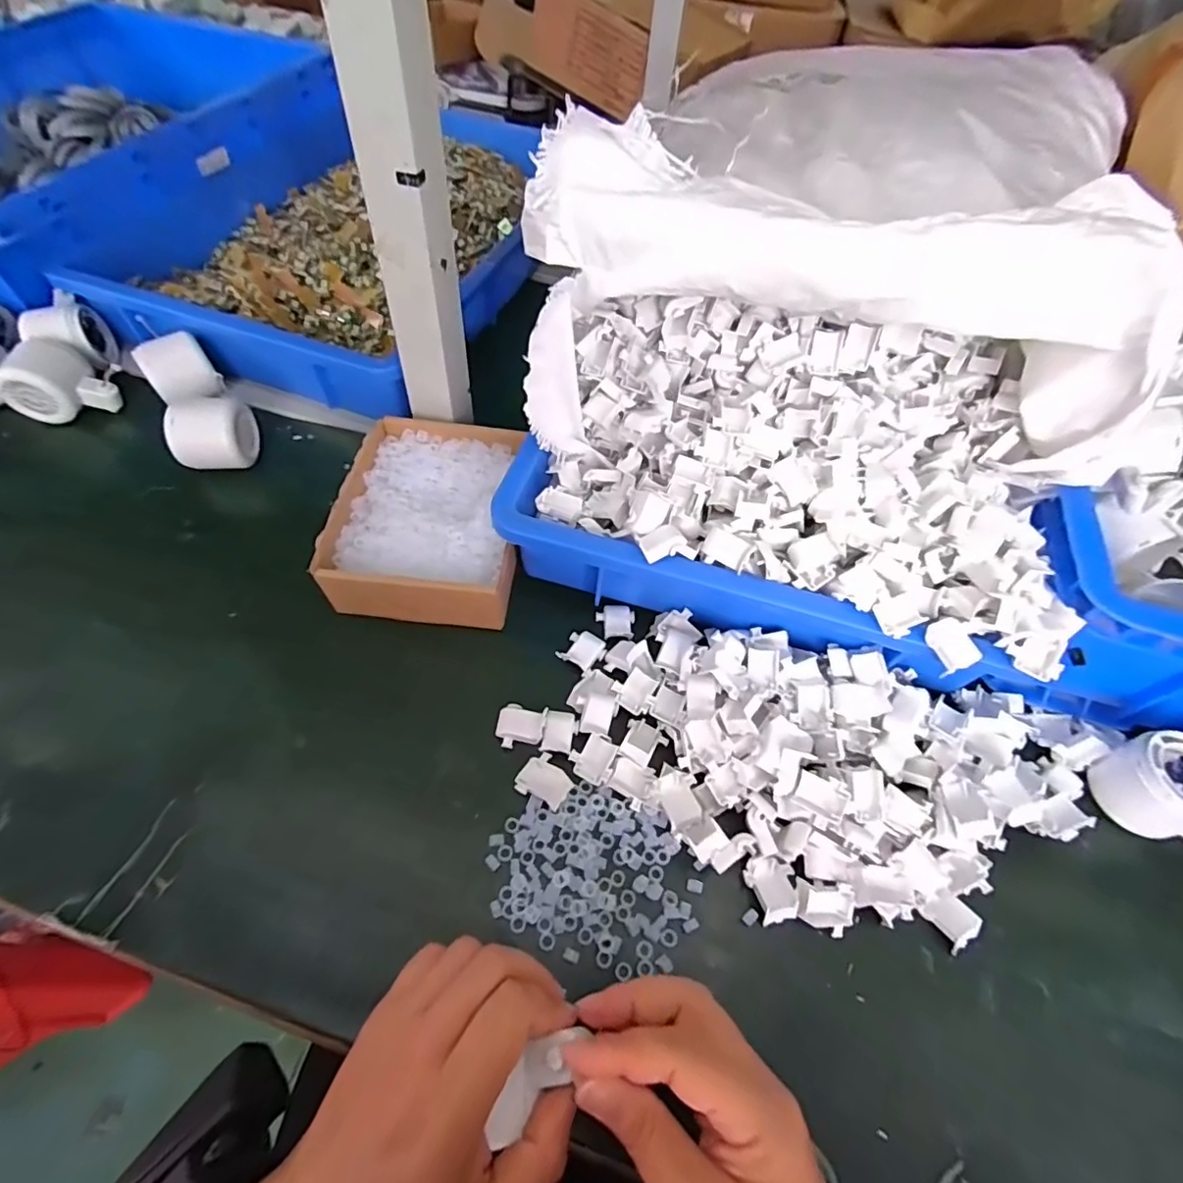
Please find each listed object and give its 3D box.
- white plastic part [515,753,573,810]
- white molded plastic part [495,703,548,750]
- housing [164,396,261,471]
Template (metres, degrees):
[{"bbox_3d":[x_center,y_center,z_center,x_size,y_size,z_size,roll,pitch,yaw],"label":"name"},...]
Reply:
[{"bbox_3d":[-0.030,0.122,0.364,0.033,0.004,0.027,27,58,13],"label":"white plastic part"},{"bbox_3d":[-0.048,0.090,0.380,0.032,0.009,0.029,10,56,2],"label":"white molded plastic part"},{"bbox_3d":[-0.325,-0.134,0.488,0.049,0.052,0.054,1,56,-4],"label":"housing"}]

